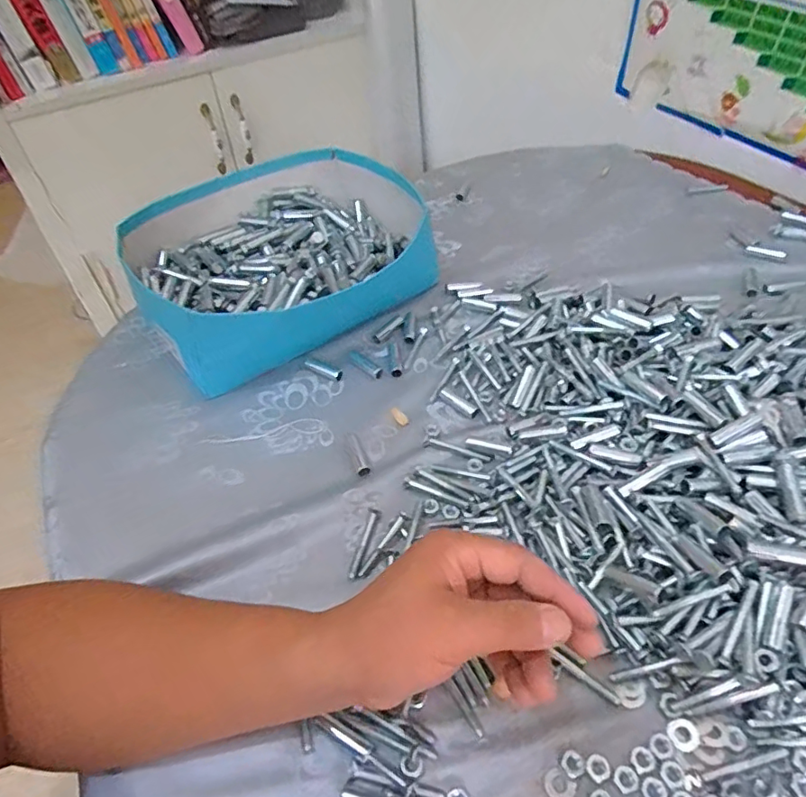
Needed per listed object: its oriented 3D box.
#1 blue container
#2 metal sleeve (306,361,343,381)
[{"bbox_3d":[-0.120,-0.153,0.597,0.305,0.085,0.260,-23,51,-16],"label":"blue container"},{"bbox_3d":[-0.075,-0.028,0.533,0.039,0.006,0.010,20,53,20],"label":"metal sleeve"}]

